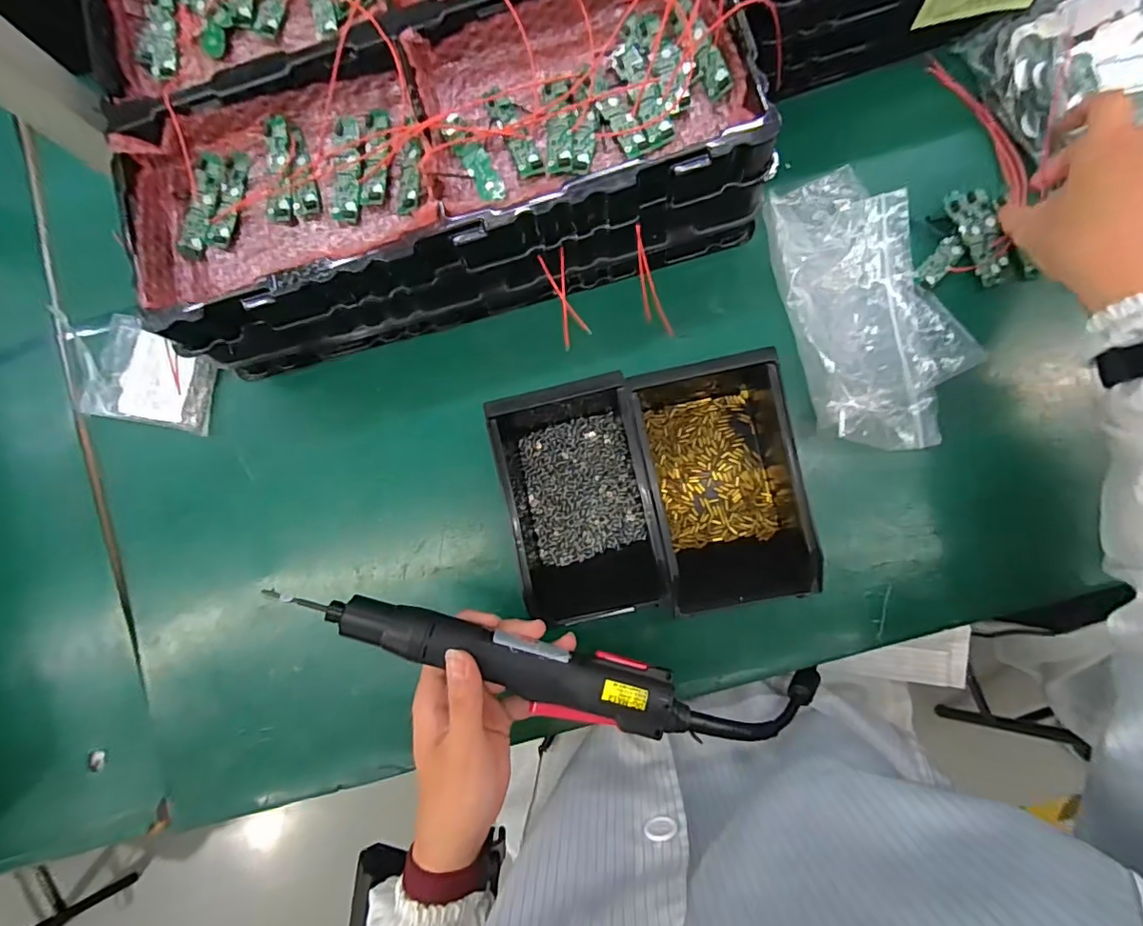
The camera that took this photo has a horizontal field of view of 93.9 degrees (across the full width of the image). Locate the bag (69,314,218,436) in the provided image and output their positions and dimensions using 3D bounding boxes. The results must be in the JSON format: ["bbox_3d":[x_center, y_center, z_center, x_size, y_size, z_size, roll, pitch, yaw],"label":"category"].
[{"bbox_3d":[-0.410,-0.088,0.519,0.132,0.026,0.098,10,86,7],"label":"bag"}]

